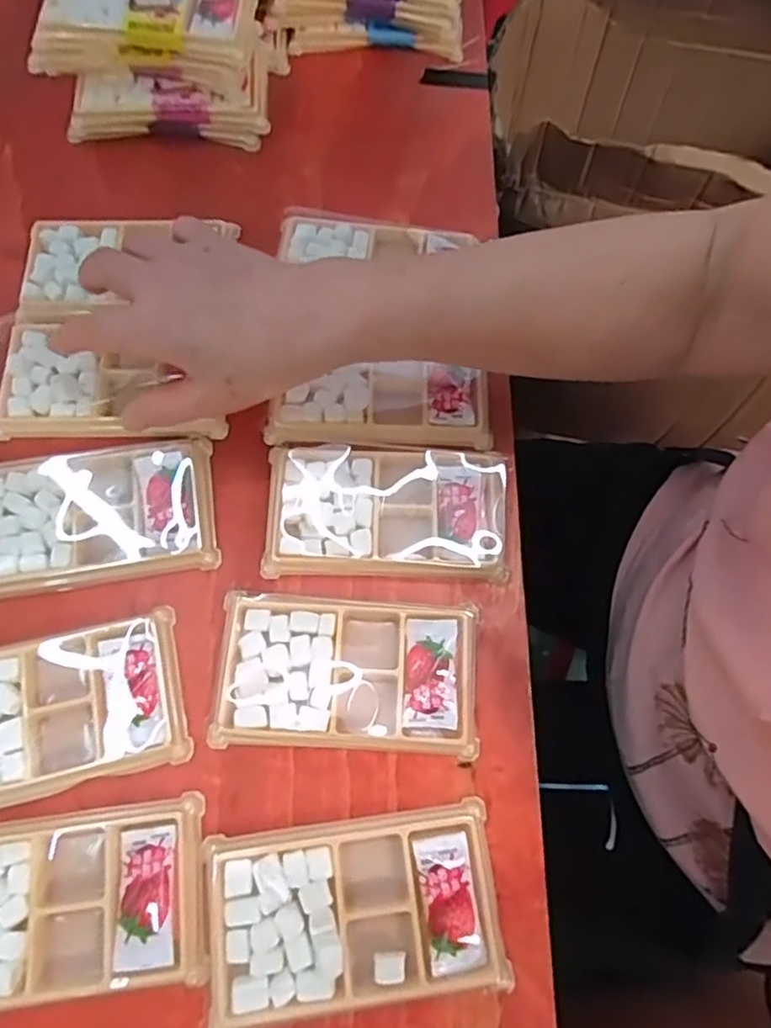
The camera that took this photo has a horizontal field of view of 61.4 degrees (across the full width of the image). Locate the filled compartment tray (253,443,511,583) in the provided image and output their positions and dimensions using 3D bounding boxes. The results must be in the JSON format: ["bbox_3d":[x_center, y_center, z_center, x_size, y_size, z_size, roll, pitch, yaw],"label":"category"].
[{"bbox_3d":[0.002,-0.005,0.376,0.139,0.010,0.081,2,69,-2],"label":"filled compartment tray"}]

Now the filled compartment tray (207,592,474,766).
[{"bbox_3d":[-0.020,0.083,0.345,0.134,0.011,0.078,3,69,-2],"label":"filled compartment tray"}]

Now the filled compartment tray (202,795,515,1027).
[{"bbox_3d":[-0.014,0.186,0.307,0.137,0.012,0.076,-6,70,-5],"label":"filled compartment tray"}]

